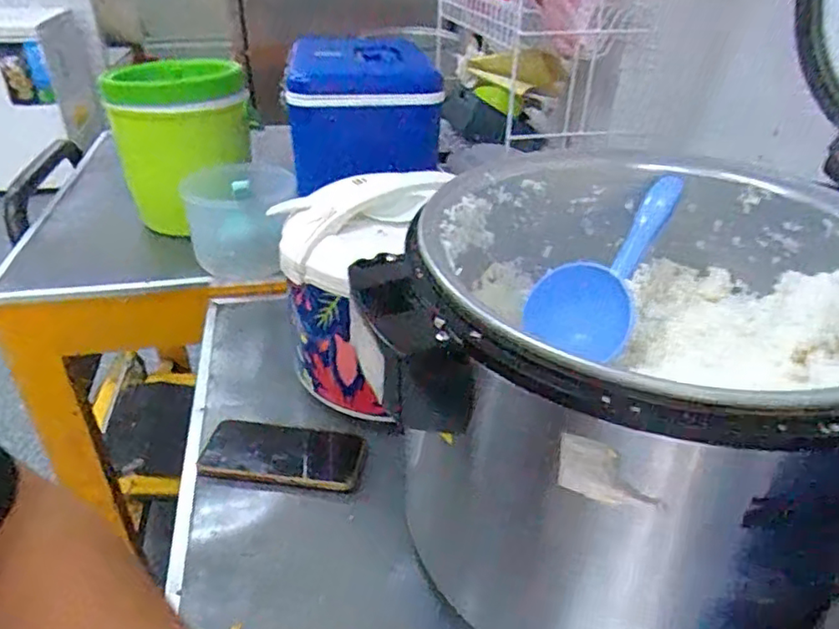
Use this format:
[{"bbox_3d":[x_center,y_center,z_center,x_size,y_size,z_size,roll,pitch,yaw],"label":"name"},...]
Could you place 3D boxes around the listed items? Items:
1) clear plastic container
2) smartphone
[{"bbox_3d":[-0.266,-0.151,0.947,0.156,0.152,0.169,-3,33,-6],"label":"clear plastic container"},{"bbox_3d":[-0.145,0.151,0.666,0.174,0.013,0.080,4,36,6],"label":"smartphone"}]

